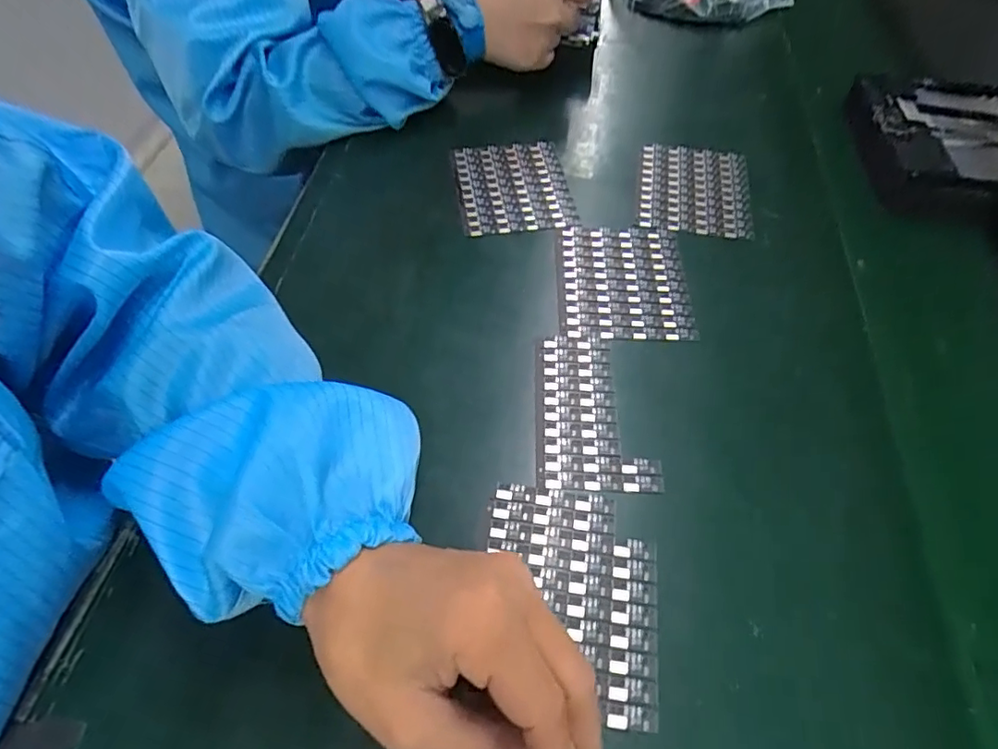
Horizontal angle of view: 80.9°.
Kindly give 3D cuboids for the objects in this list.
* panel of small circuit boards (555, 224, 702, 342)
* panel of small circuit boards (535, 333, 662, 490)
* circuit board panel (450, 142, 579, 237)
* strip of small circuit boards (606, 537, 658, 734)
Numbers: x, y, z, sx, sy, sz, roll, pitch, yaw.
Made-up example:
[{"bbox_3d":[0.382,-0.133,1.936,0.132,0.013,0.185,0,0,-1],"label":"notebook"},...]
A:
[{"bbox_3d":[0.082,-0.063,0.389,0.084,0.004,0.102,2,54,0],"label":"panel of small circuit boards"},{"bbox_3d":[0.053,0.019,0.327,0.062,0.004,0.098,1,54,0],"label":"panel of small circuit boards"},{"bbox_3d":[0.010,-0.142,0.443,0.083,0.005,0.093,-7,57,-6],"label":"circuit board panel"},{"bbox_3d":[0.060,0.112,0.261,0.021,0.004,0.079,7,54,4],"label":"strip of small circuit boards"}]

